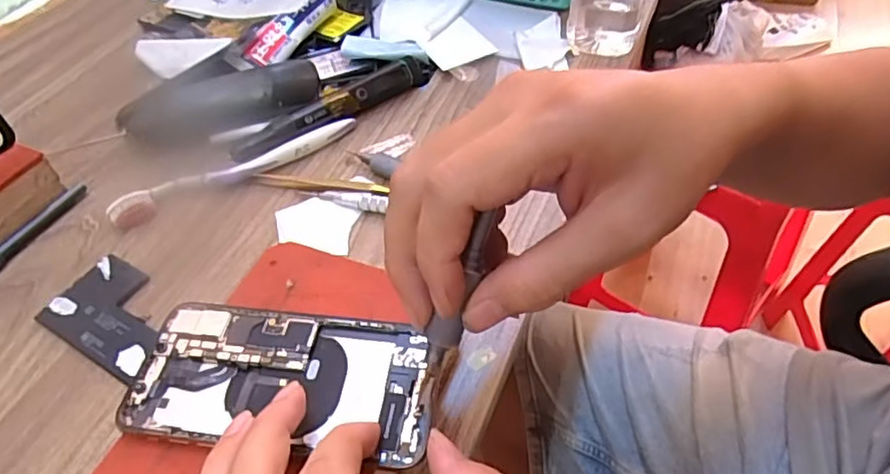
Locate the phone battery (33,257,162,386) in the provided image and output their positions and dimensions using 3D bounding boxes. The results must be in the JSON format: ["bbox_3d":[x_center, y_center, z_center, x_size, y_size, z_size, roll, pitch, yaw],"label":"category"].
[{"bbox_3d":[-0.199,0.046,0.363,0.089,0.007,0.056,22,57,24],"label":"phone battery"}]

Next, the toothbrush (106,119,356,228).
[{"bbox_3d":[-0.150,-0.050,0.435,0.180,0.014,0.023,-25,51,-12],"label":"toothbrush"}]

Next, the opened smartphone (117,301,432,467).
[{"bbox_3d":[-0.075,0.066,0.280,0.137,0.008,0.067,3,50,7],"label":"opened smartphone"}]

